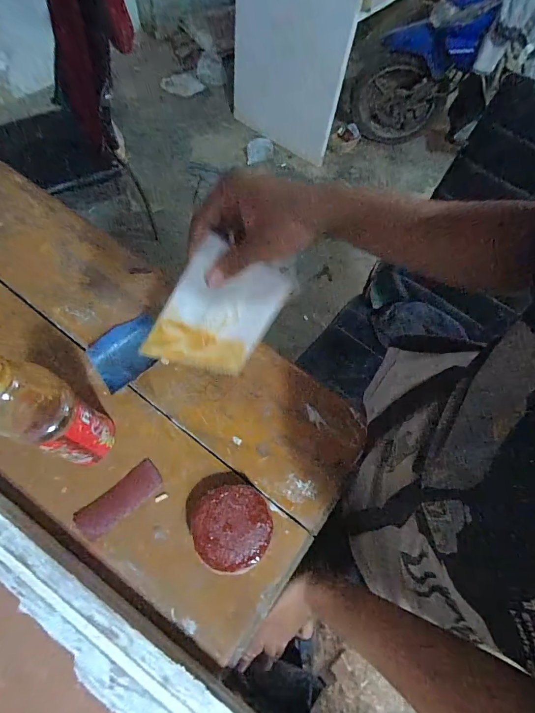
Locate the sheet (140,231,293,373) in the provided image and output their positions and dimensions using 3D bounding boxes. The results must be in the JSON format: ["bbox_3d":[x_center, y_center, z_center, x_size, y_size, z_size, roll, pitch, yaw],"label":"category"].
[{"bbox_3d":[-0.044,-0.045,0.380,0.009,0.136,0.131,44,106,35],"label":"sheet"}]

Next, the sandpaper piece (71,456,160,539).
[{"bbox_3d":[-0.173,0.169,0.431,0.100,0.004,0.039,-37,71,-21],"label":"sandpaper piece"}]

